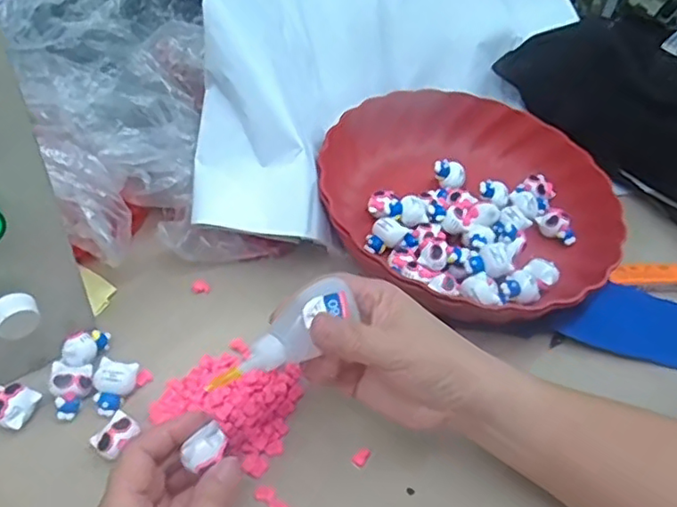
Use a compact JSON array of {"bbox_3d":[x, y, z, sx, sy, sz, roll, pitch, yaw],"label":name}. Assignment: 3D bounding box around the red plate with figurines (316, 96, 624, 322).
[{"bbox_3d":[0.104,-0.044,0.509,0.234,0.058,0.229,3,46,-3],"label":"red plate with figurines"}]

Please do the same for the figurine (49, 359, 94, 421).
[{"bbox_3d":[-0.168,0.085,0.386,0.024,0.015,0.032,-5,47,-10],"label":"figurine"}]

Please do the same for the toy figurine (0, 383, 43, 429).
[{"bbox_3d":[-0.203,0.093,0.375,0.032,0.017,0.024,11,46,5],"label":"toy figurine"}]

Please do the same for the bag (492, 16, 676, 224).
[{"bbox_3d":[0.316,-0.090,0.569,0.152,0.097,0.369,-29,71,-28],"label":"bag"}]

